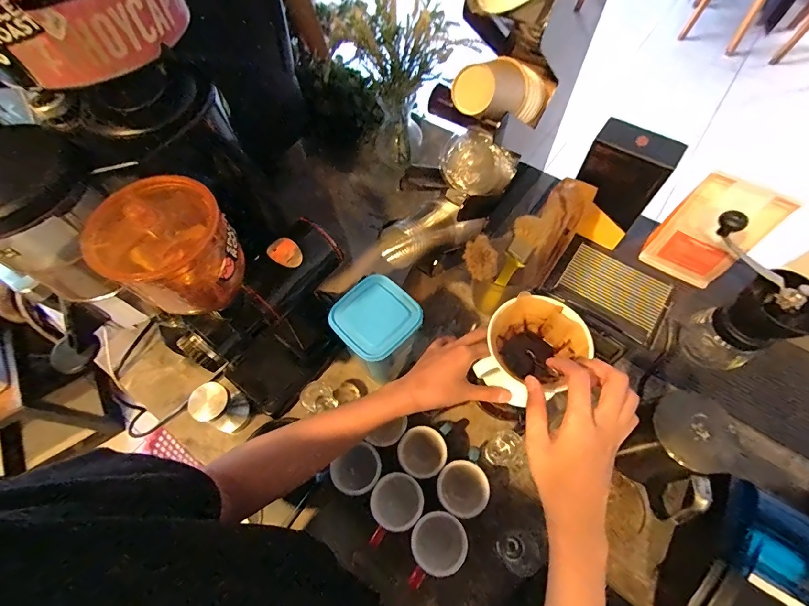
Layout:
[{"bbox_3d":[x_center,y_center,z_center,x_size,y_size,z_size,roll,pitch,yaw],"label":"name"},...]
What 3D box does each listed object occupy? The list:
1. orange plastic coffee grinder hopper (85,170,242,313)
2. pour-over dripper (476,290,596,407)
[{"bbox_3d":[-0.214,-0.049,0.350,0.119,0.099,0.101,20,65,12],"label":"orange plastic coffee grinder hopper"},{"bbox_3d":[0.153,0.061,0.462,0.112,0.096,0.102,-1,62,1],"label":"pour-over dripper"}]

